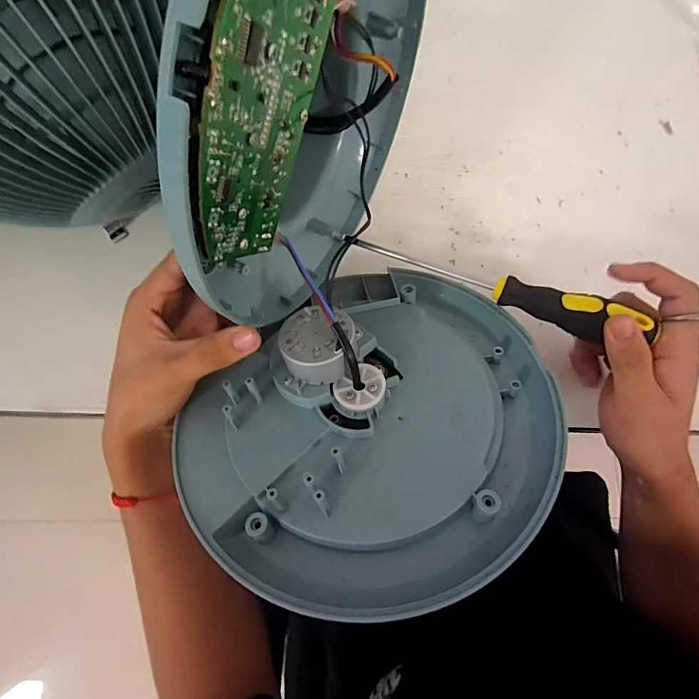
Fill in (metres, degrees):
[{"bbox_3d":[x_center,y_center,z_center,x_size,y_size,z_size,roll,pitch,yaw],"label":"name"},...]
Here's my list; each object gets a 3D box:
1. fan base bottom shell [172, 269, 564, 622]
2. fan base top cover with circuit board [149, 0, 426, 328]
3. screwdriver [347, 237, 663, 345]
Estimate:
[{"bbox_3d":[0.021,0.035,0.247,0.203,0.054,0.237,36,65,23],"label":"fan base bottom shell"},{"bbox_3d":[-0.015,-0.132,0.236,0.056,0.245,0.238,17,79,4],"label":"fan base top cover with circuit board"},{"bbox_3d":[0.103,-0.049,0.297,0.212,0.019,0.024,22,79,18],"label":"screwdriver"}]

